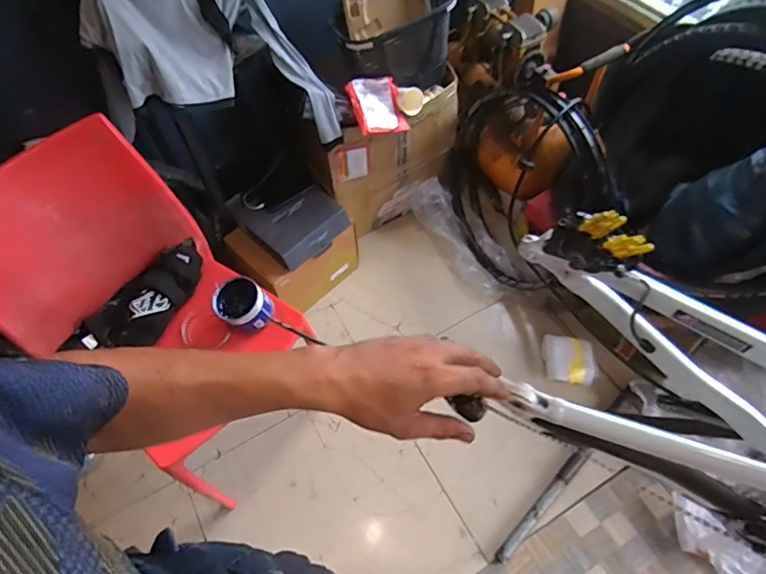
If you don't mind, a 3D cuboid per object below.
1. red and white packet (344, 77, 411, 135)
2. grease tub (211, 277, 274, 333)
[{"bbox_3d":[-0.019,-0.480,1.334,0.135,0.032,0.157,-21,90,-19],"label":"red and white packet"},{"bbox_3d":[-0.302,0.040,1.072,0.106,0.091,0.096,17,61,13],"label":"grease tub"}]

